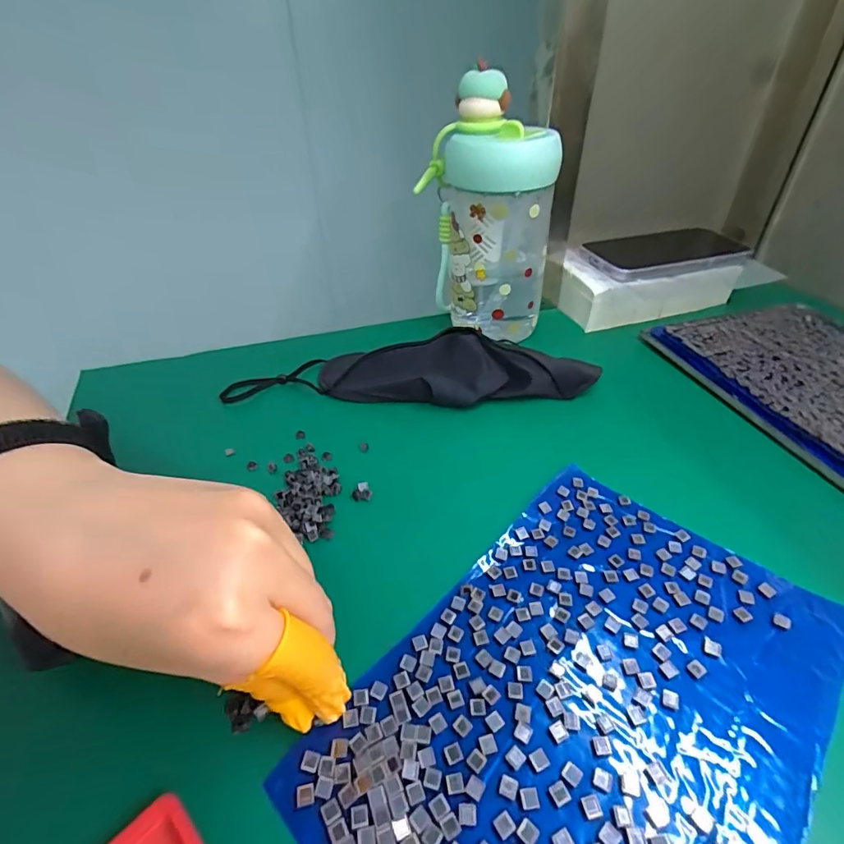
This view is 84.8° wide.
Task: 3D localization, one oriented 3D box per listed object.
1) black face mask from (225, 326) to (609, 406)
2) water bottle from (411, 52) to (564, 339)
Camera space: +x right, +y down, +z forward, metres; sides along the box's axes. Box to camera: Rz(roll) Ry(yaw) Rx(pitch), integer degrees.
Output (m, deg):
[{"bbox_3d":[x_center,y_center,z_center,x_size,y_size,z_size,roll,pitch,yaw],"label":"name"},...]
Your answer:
[{"bbox_3d":[-0.013,-0.040,0.364,0.286,0.033,0.066,3,41,9],"label":"black face mask"},{"bbox_3d":[0.055,-0.162,0.387,0.088,0.190,0.101,-16,42,-14],"label":"water bottle"}]

